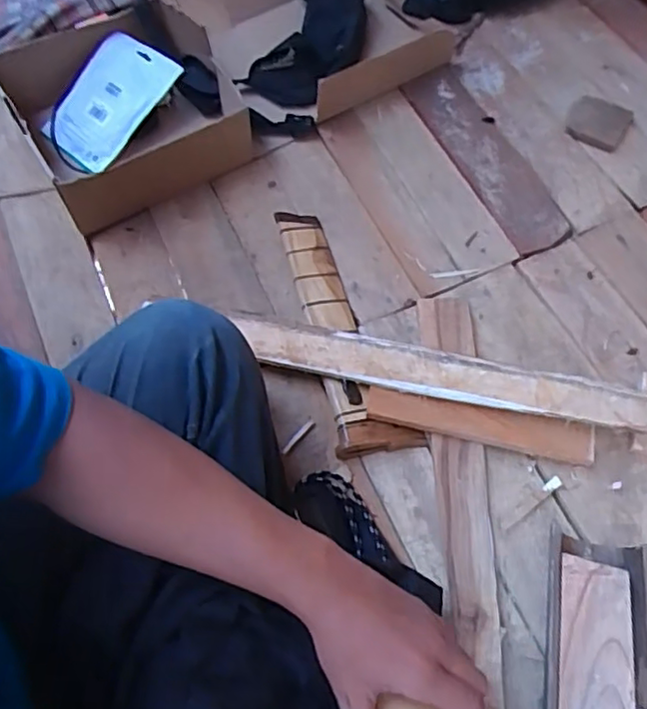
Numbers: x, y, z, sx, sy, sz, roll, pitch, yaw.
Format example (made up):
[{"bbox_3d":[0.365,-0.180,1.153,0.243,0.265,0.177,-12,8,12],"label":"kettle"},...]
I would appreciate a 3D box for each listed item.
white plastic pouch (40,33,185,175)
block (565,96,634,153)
[{"bbox_3d":[-0.300,-0.352,0.869,0.135,0.018,0.193,41,92,17],"label":"white plastic pouch"},{"bbox_3d":[0.386,-0.324,0.872,0.081,0.013,0.078,25,66,14],"label":"block"}]

